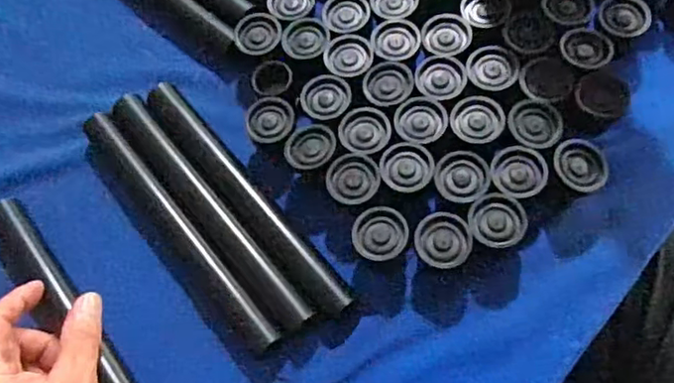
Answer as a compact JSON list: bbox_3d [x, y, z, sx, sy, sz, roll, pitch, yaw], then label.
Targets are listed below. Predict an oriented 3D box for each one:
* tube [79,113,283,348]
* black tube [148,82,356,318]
[{"bbox_3d":[-0.112,0.023,0.427,0.022,0.024,0.219,-40,69,-10],"label":"tube"},{"bbox_3d":[-0.067,0.000,0.427,0.026,0.021,0.218,-38,69,-10],"label":"black tube"}]

